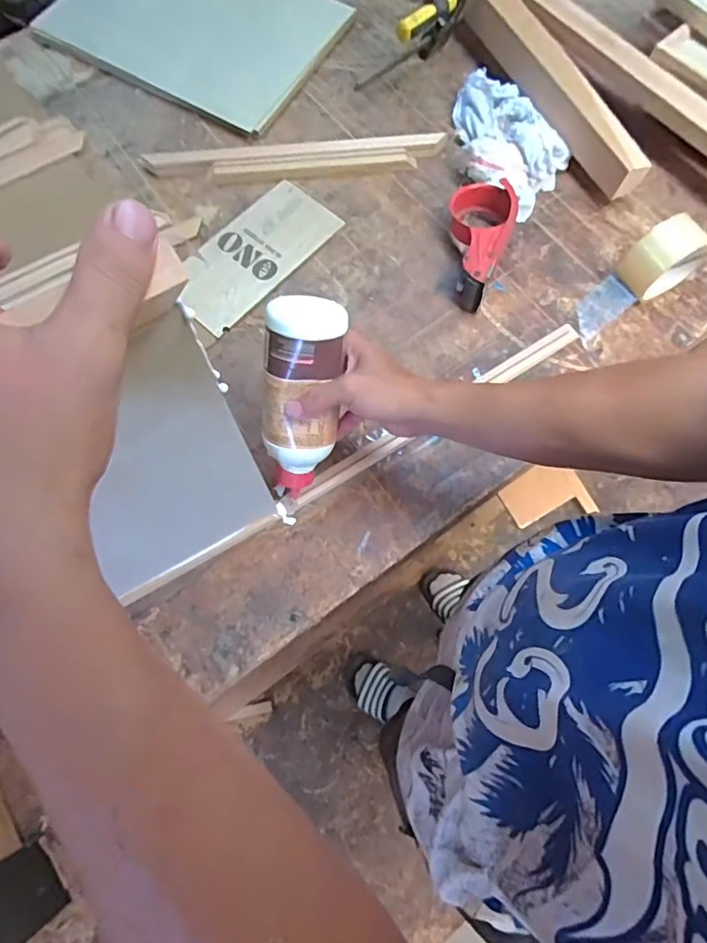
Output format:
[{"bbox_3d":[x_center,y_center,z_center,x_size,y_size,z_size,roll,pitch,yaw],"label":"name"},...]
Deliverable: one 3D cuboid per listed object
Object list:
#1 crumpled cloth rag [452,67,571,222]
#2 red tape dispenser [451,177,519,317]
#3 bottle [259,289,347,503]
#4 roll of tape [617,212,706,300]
[{"bbox_3d":[0.192,-0.435,0.717,0.131,0.055,0.204,-31,75,-9],"label":"crumpled cloth rag"},{"bbox_3d":[0.151,-0.279,0.662,0.077,0.058,0.167,11,73,4],"label":"red tape dispenser"},{"bbox_3d":[-0.049,-0.057,0.517,0.067,0.200,0.055,11,36,4],"label":"bottle"},{"bbox_3d":[0.366,-0.250,0.640,0.095,0.079,0.055,-32,75,-9],"label":"roll of tape"}]

